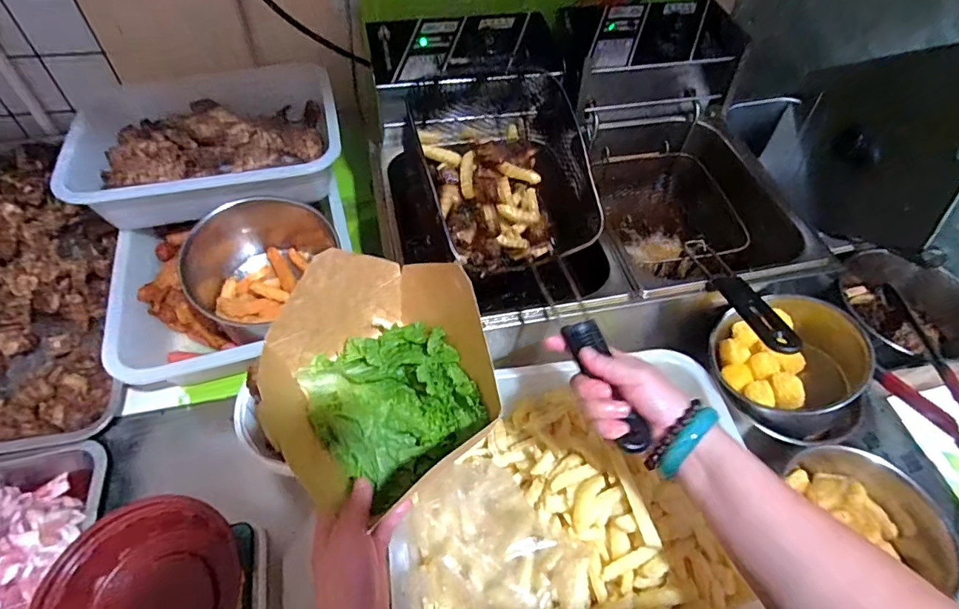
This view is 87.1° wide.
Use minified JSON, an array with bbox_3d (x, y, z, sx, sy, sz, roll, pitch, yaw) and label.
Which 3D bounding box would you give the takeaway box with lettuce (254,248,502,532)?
[{"bbox_3d":[-0.091,0.056,0.437,0.165,0.132,0.160,-30,60,-23],"label":"takeaway box with lettuce"}]

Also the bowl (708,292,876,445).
[{"bbox_3d":[0.354,0.073,0.580,0.152,0.108,0.169,-23,57,-19],"label":"bowl"}]

